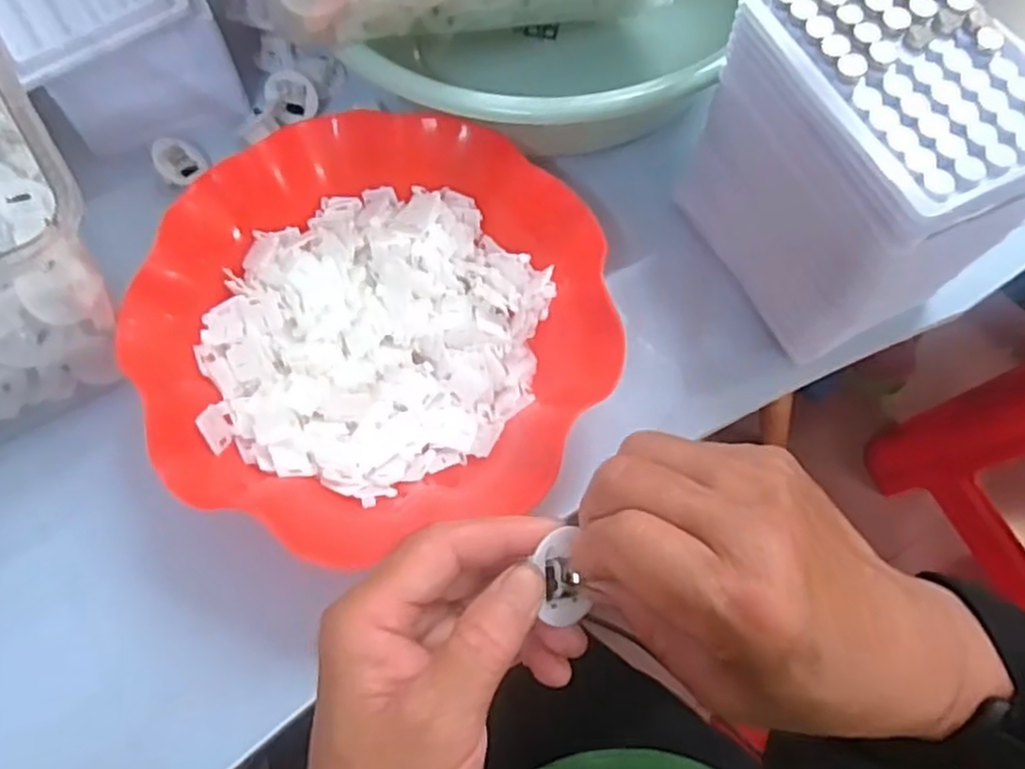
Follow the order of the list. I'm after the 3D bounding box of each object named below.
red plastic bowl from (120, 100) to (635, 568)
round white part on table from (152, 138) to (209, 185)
[{"bbox_3d":[-0.066,-0.025,0.380,0.216,0.060,0.214,0,69,-1],"label":"red plastic bowl"},{"bbox_3d":[-0.200,-0.134,0.448,0.008,0.029,0.025,21,60,34],"label":"round white part on table"}]

